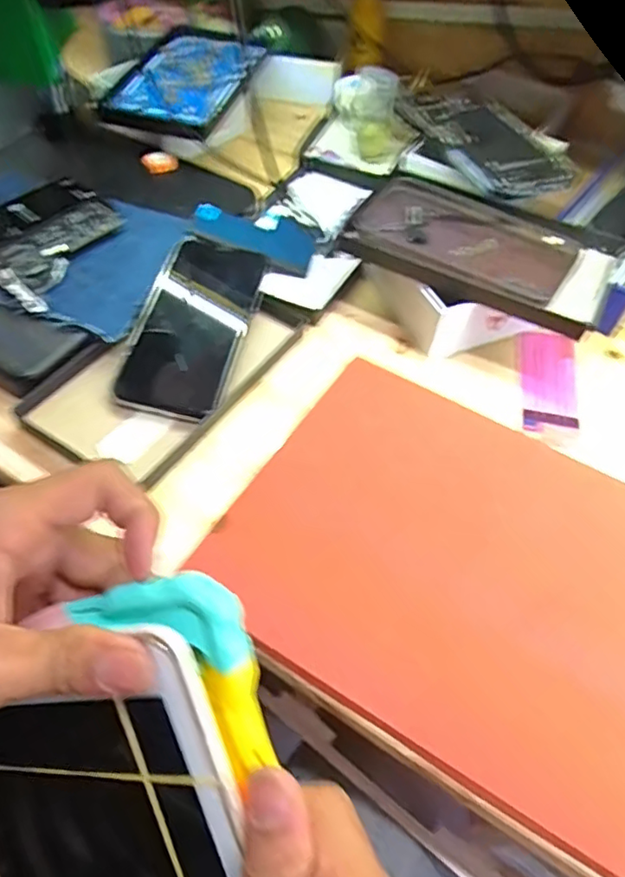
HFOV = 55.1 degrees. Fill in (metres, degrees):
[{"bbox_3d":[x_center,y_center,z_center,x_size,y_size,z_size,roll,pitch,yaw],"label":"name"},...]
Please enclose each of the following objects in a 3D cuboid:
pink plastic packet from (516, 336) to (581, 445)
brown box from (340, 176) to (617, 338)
[{"bbox_3d":[0.163,-0.037,0.412,0.039,0.004,0.096,8,55,2],"label":"pink plastic packet"},{"bbox_3d":[0.116,-0.128,0.409,0.169,0.025,0.100,29,59,17],"label":"brown box"}]

